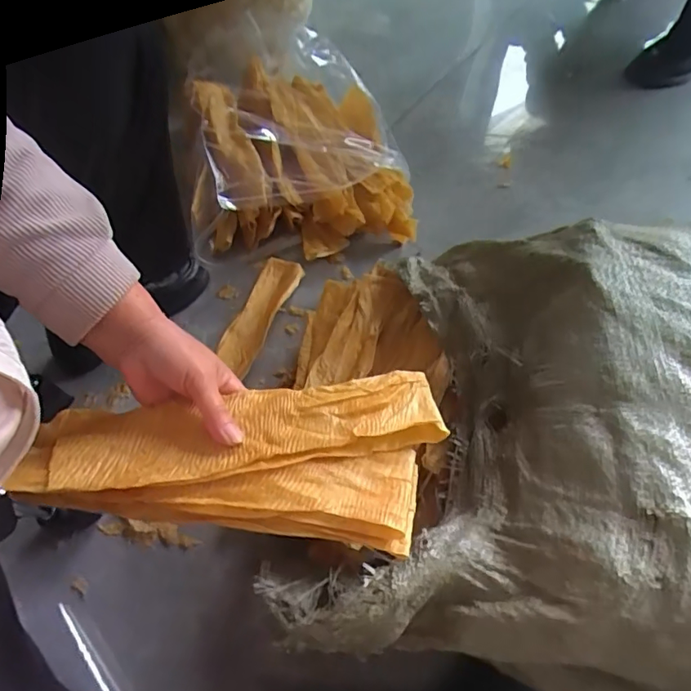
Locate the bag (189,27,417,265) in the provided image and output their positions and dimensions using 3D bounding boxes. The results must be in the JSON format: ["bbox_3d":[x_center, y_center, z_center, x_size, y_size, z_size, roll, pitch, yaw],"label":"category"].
[{"bbox_3d":[-0.091,-0.347,0.916,0.370,0.118,0.427,-5,62,1],"label":"bag"}]

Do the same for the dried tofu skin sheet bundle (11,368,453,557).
[{"bbox_3d":[-0.096,0.083,0.405,0.329,0.036,0.133,-3,62,5],"label":"dried tofu skin sheet bundle"}]

